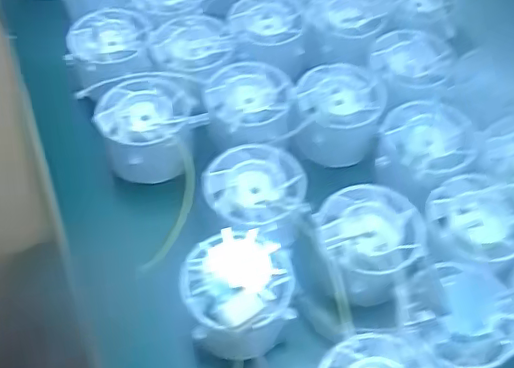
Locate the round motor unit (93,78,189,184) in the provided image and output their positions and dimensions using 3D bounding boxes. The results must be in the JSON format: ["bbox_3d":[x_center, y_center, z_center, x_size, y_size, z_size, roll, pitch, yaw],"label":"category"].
[{"bbox_3d":[-0.063,-0.031,0.324,0.048,0.032,0.049,-7,55,-8],"label":"round motor unit"}]

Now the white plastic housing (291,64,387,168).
[{"bbox_3d":[0.045,-0.040,0.331,0.048,0.032,0.053,5,54,0],"label":"white plastic housing"}]

